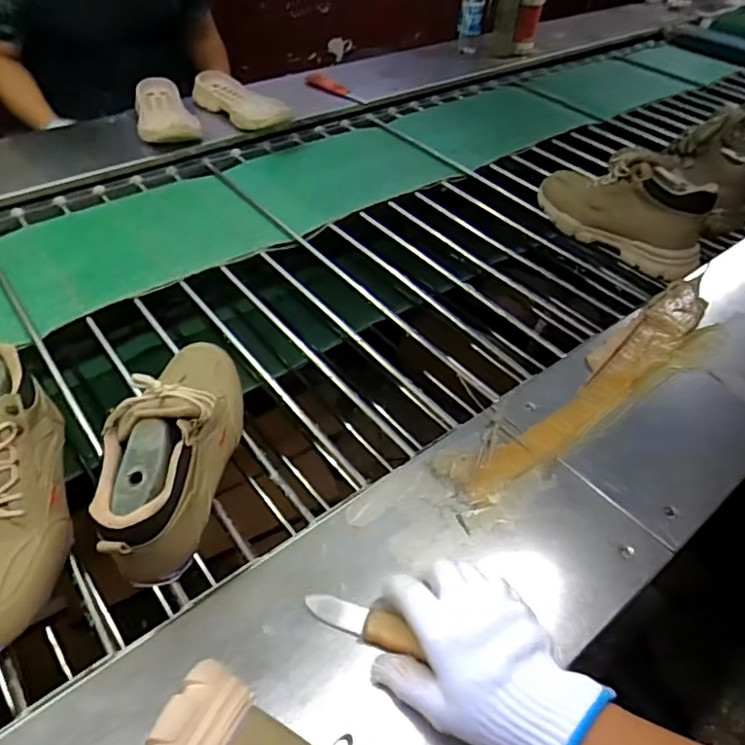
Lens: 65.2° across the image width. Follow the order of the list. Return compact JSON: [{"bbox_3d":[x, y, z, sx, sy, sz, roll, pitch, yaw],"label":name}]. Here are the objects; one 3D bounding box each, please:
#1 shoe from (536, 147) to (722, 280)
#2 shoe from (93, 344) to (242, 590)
[{"bbox_3d":[0.401,-0.274,0.929,0.100,0.133,0.279,-22,48,-22],"label":"shoe"},{"bbox_3d":[-0.195,0.058,0.576,0.084,0.106,0.270,4,44,3],"label":"shoe"}]

